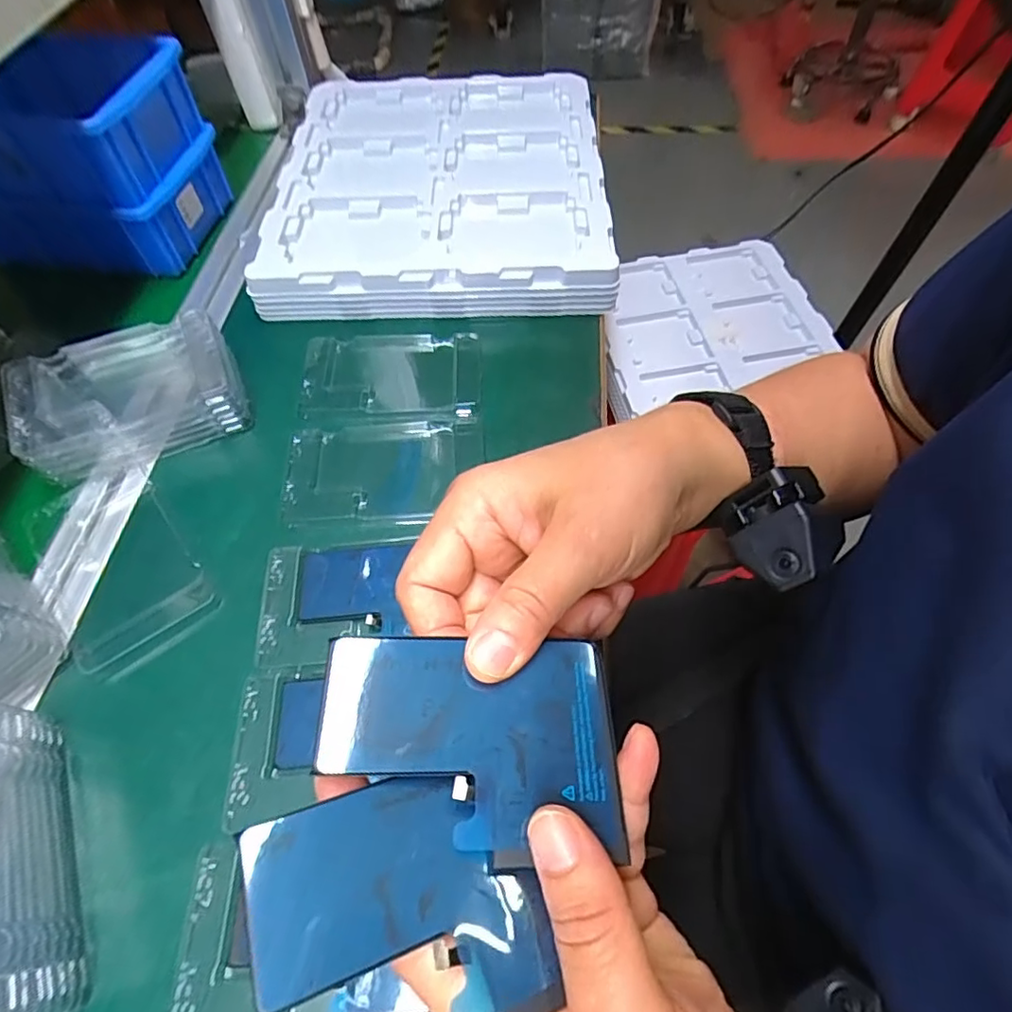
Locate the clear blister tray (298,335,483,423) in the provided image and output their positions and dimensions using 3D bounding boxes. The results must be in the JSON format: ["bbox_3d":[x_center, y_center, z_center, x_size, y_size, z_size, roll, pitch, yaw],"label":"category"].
[{"bbox_3d":[-0.083,-0.097,0.415,0.126,0.009,0.084,-2,59,0],"label":"clear blister tray"}]

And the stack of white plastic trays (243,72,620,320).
[{"bbox_3d":[-0.058,-0.292,0.515,0.288,0.038,0.310,-1,59,0],"label":"stack of white plastic trays"}]

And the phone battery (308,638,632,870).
[{"bbox_3d":[-0.011,0.069,0.171,0.087,0.004,0.061,4,55,-7],"label":"phone battery"}]

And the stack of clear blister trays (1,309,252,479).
[{"bbox_3d":[-0.247,-0.077,0.378,0.129,0.044,0.093,-19,60,-10],"label":"stack of clear blister trays"}]

